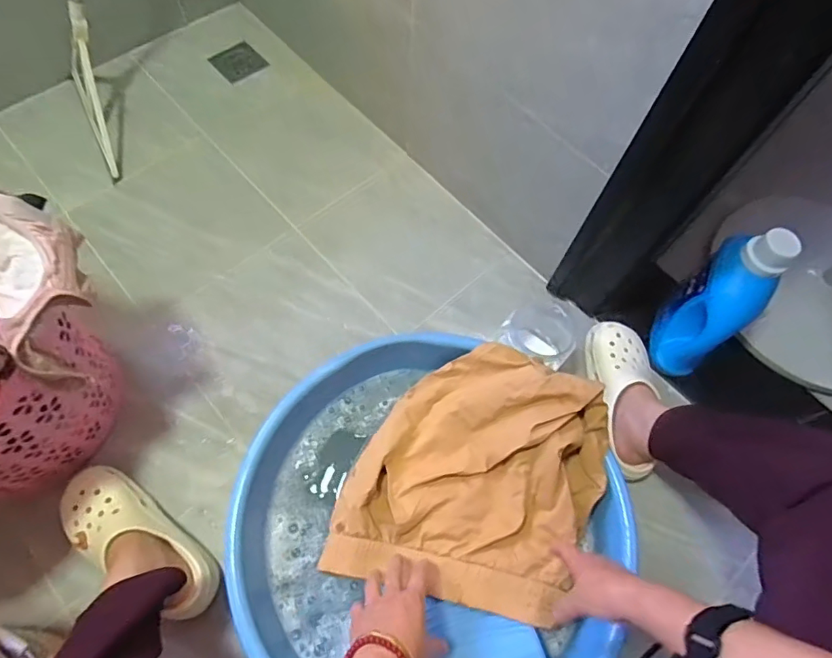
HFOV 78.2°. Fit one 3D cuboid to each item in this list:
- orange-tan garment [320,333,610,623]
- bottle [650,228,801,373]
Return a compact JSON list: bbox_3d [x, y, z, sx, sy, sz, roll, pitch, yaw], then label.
[{"bbox_3d":[0.077,0.176,0.618,0.285,0.115,0.297,21,66,6],"label":"orange-tan garment"},{"bbox_3d":[0.448,-0.046,0.763,0.093,0.268,0.104,35,46,12],"label":"bottle"}]

